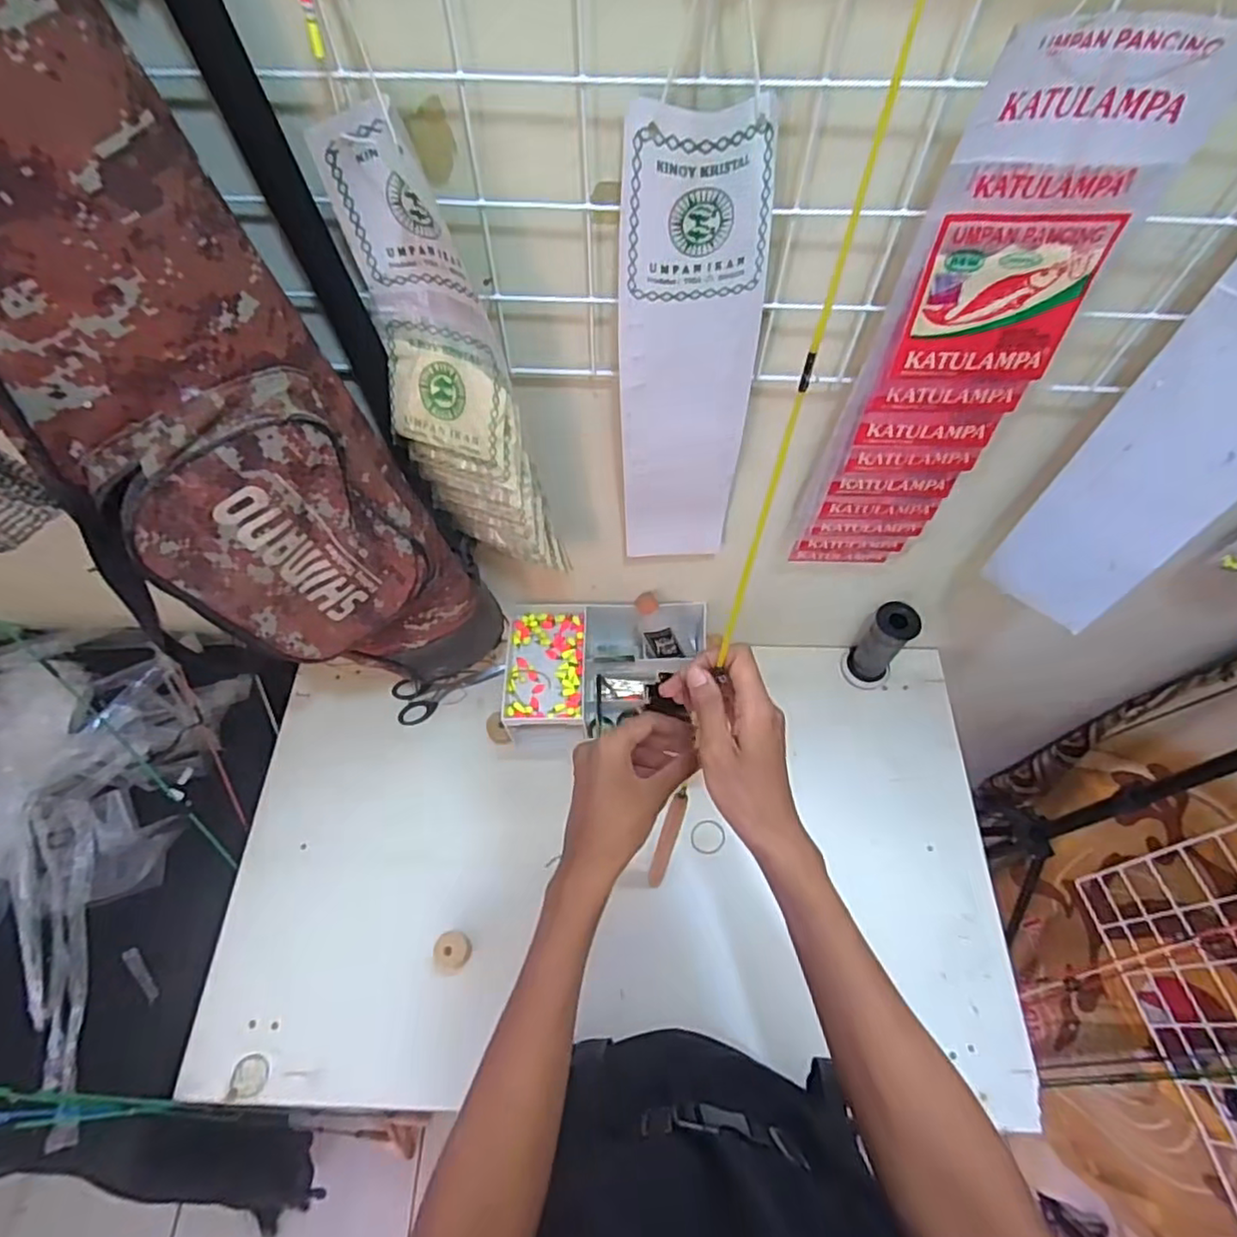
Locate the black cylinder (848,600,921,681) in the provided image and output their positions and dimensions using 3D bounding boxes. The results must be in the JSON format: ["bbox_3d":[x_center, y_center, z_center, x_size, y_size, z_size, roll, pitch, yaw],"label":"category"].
[{"bbox_3d":[0.317,0.029,0.786,0.051,0.115,0.050,-40,68,-20],"label":"black cylinder"}]

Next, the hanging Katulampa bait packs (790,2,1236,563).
[{"bbox_3d":[0.227,-0.158,0.459,0.117,0.403,0.025,1,60,1],"label":"hanging Katulampa bait packs"}]

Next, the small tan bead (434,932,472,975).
[{"bbox_3d":[-0.171,0.349,0.682,0.036,0.045,0.038,0,60,0],"label":"small tan bead"}]

